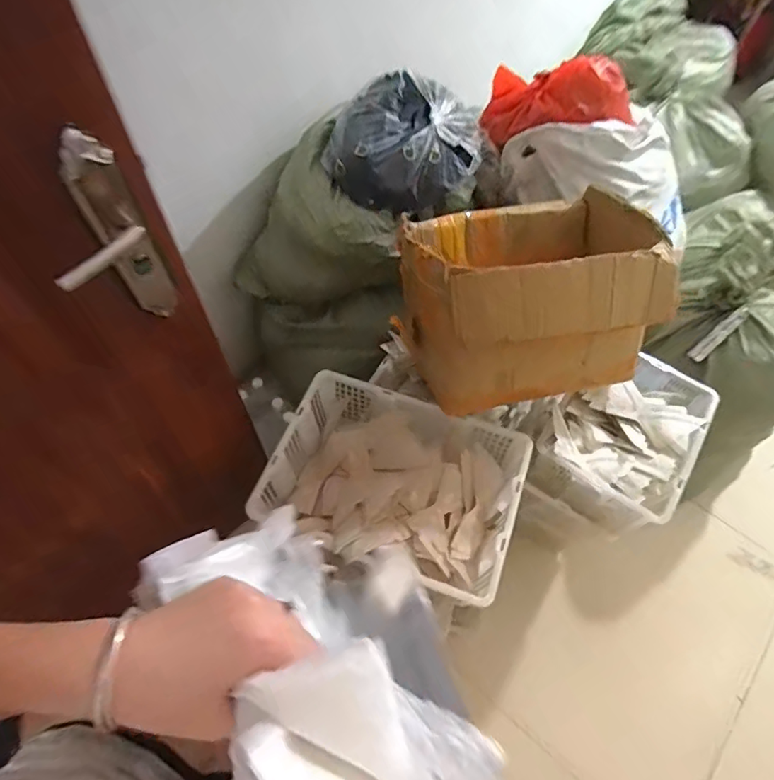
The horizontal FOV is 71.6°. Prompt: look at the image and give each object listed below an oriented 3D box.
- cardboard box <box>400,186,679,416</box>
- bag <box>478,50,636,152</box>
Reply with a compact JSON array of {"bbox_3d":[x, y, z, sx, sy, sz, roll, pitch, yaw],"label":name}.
[{"bbox_3d":[0.270,-0.225,1.081,0.457,0.302,0.390,-12,59,-8],"label":"cardboard box"},{"bbox_3d":[0.387,-0.670,1.243,0.324,0.160,0.159,0,56,21],"label":"bag"}]

